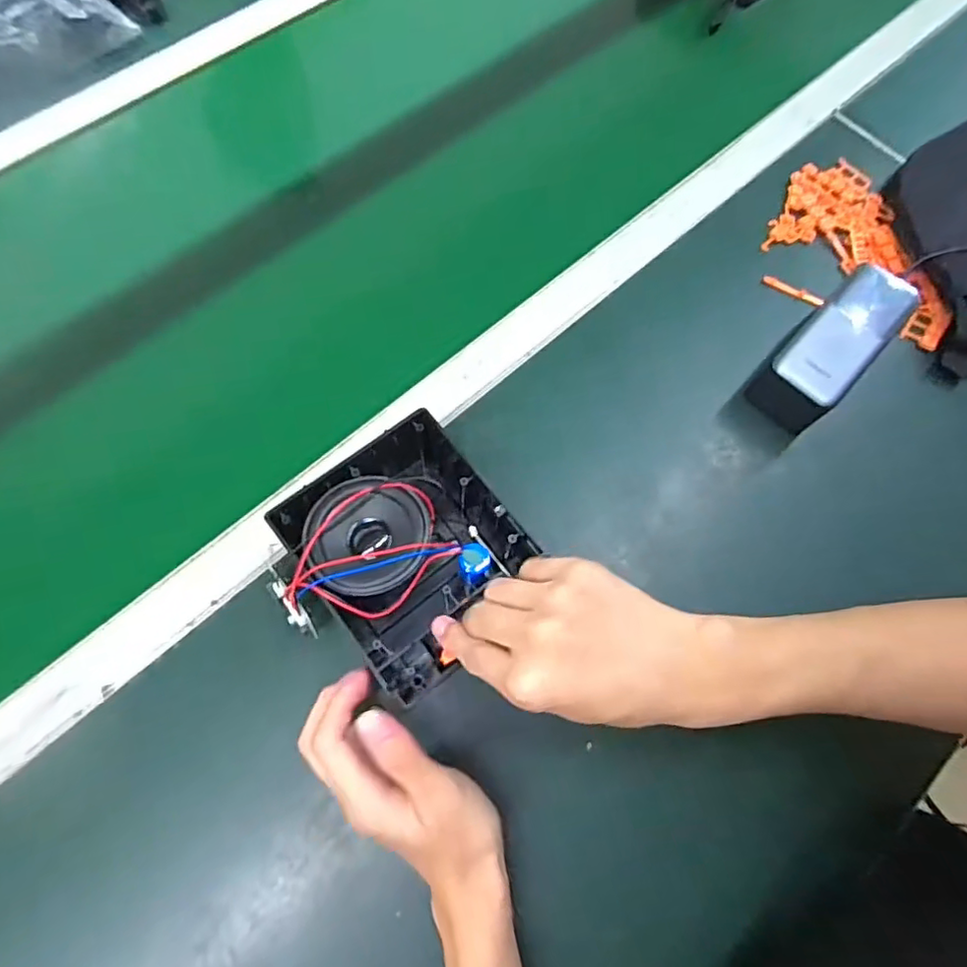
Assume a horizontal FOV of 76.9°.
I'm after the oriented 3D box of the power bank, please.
[{"bbox_3d":[0.260,-0.103,0.453,0.055,0.030,0.136,42,86,12],"label":"power bank"}]

